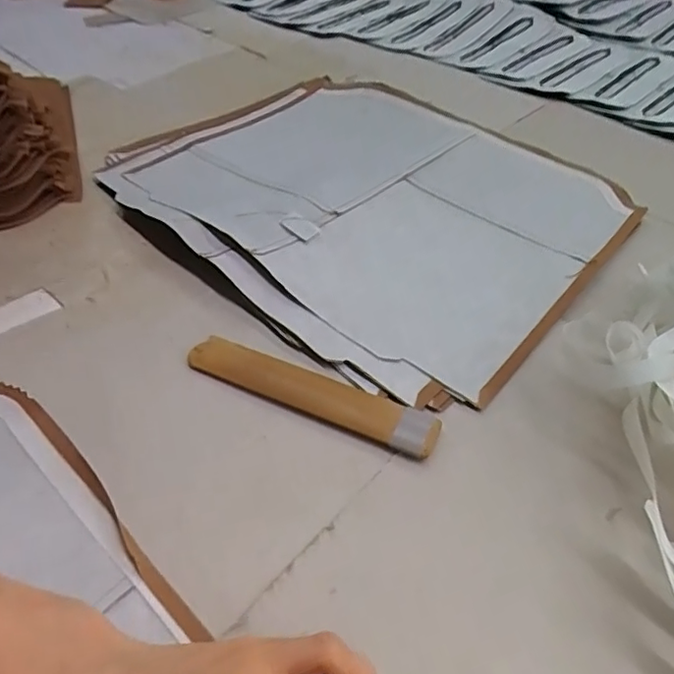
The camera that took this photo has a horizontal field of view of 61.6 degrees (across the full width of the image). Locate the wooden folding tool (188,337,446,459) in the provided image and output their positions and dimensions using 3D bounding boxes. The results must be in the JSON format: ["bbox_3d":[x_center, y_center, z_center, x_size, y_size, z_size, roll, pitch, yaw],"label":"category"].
[{"bbox_3d":[-0.017,0.033,0.365,0.170,0.007,0.035,19,48,19],"label":"wooden folding tool"}]

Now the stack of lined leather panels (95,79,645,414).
[{"bbox_3d":[0.017,-0.140,0.515,0.424,0.027,0.336,32,54,29],"label":"stack of lined leather panels"}]

